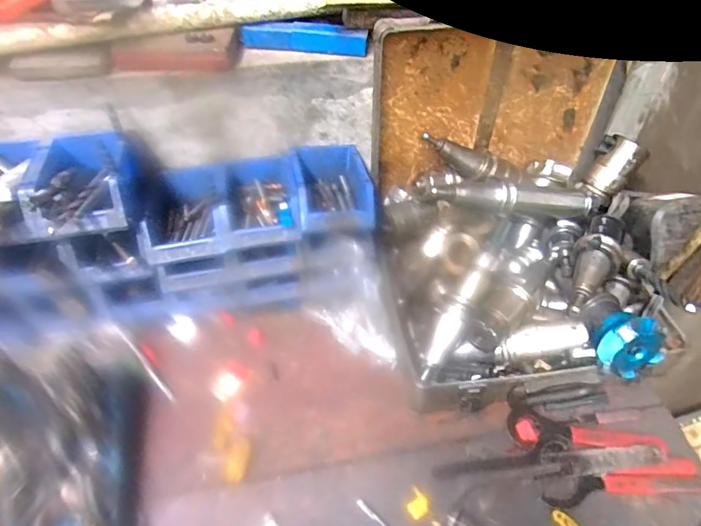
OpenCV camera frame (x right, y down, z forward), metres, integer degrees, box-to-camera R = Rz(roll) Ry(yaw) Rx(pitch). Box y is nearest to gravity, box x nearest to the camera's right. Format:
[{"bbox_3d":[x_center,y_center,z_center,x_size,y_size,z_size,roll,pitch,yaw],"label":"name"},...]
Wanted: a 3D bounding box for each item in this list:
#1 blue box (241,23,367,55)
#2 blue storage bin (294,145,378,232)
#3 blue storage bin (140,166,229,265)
[{"bbox_3d":[-0.062,-0.307,0.631,0.169,0.033,0.025,1,48,1],"label":"blue box"},{"bbox_3d":[-0.024,-0.112,0.691,0.112,0.061,0.146,-6,49,-5],"label":"blue storage bin"},{"bbox_3d":[-0.236,-0.073,0.671,0.119,0.072,0.147,-9,49,-8],"label":"blue storage bin"}]

